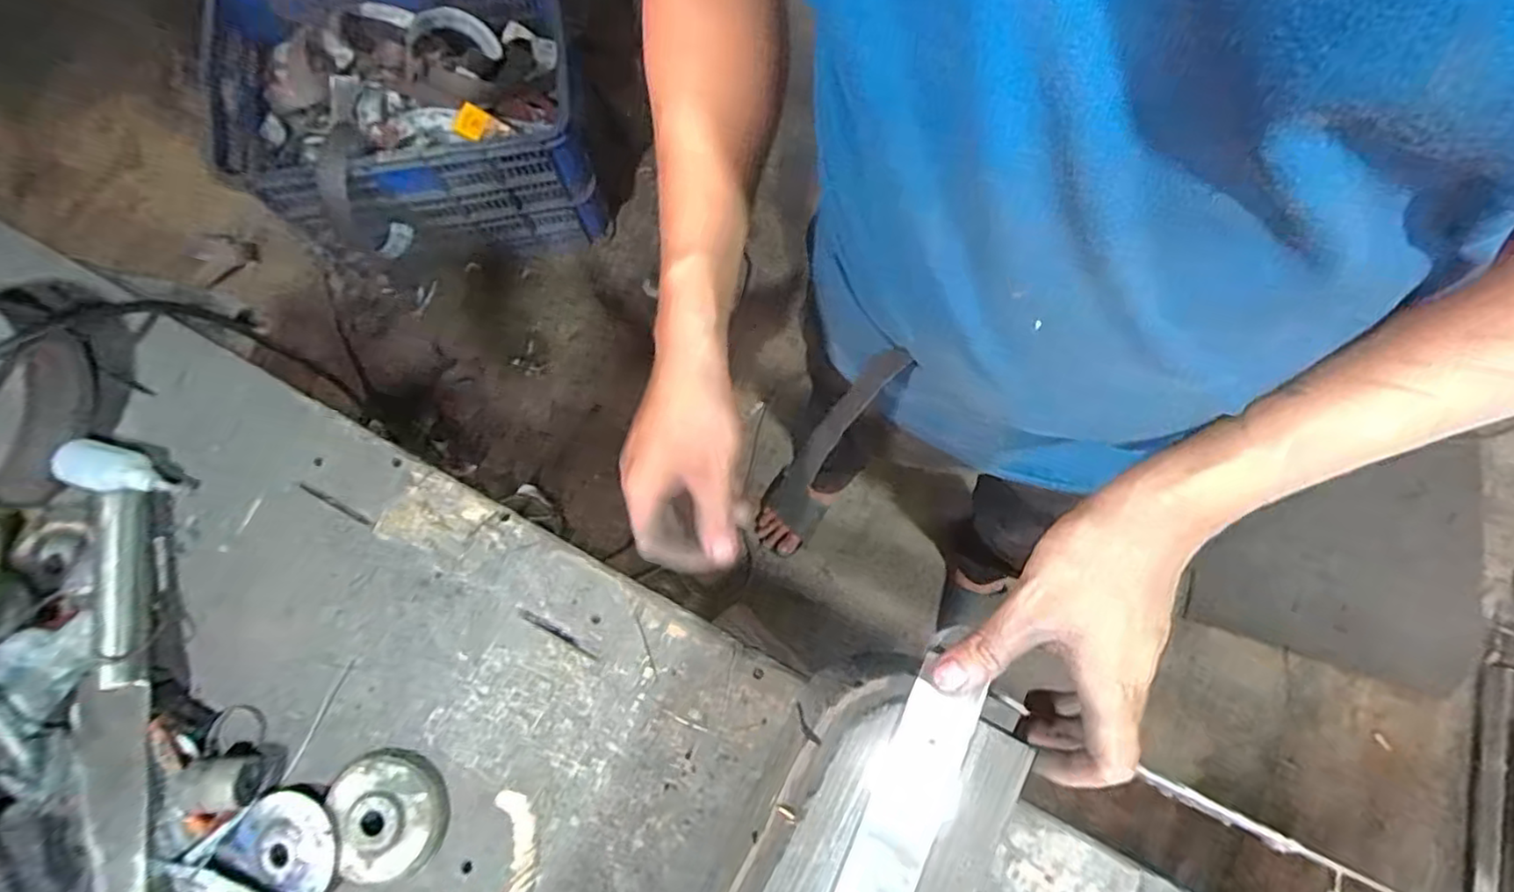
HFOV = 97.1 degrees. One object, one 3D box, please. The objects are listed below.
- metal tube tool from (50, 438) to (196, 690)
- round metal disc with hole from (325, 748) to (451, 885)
[{"bbox_3d":[-0.455,0.081,0.479,0.068,0.035,0.180,-12,76,-4],"label":"metal tube tool"},{"bbox_3d":[-0.249,0.249,0.452,0.072,0.015,0.079,0,75,-1],"label":"round metal disc with hole"}]

